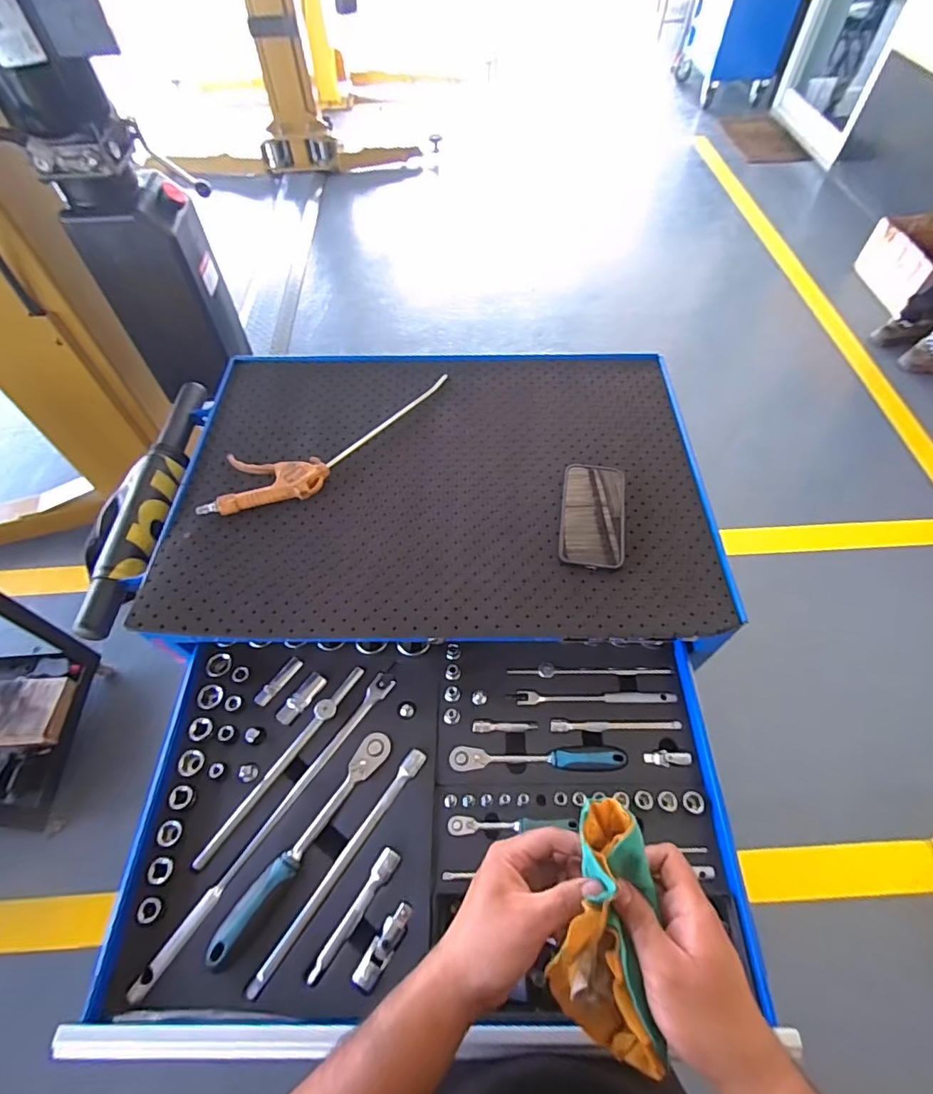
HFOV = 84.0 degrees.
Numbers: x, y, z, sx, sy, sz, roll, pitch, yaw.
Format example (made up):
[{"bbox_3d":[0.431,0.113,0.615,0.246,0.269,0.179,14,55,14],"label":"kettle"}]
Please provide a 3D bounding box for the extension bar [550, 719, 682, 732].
[{"bbox_3d":[0.170,0.205,0.590,0.147,0.010,0.014,0,57,1],"label":"extension bar"}]

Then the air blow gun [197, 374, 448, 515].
[{"bbox_3d":[-0.196,-0.159,0.720,0.127,0.026,0.377,32,63,20],"label":"air blow gun"}]

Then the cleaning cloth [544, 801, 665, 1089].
[{"bbox_3d":[0.100,0.272,0.366,0.072,0.046,0.165,4,80,4],"label":"cleaning cloth"}]

